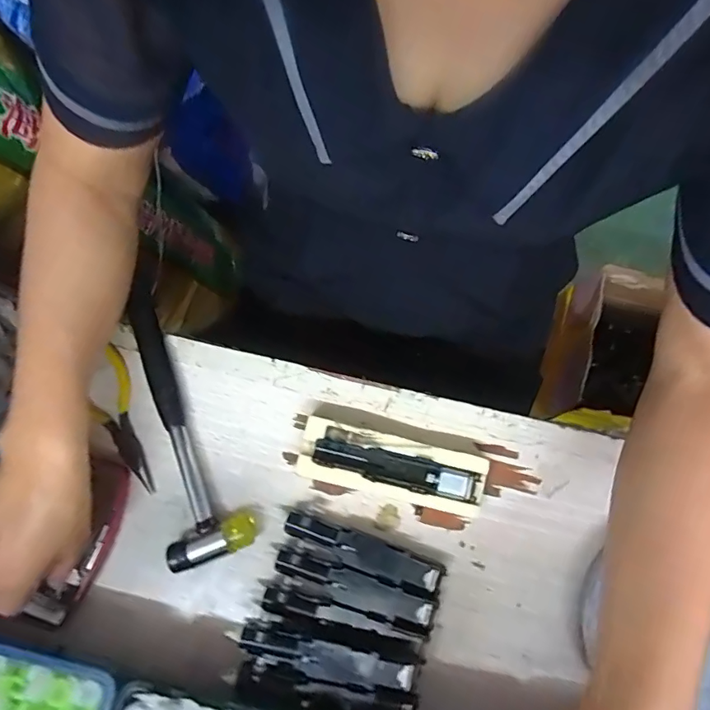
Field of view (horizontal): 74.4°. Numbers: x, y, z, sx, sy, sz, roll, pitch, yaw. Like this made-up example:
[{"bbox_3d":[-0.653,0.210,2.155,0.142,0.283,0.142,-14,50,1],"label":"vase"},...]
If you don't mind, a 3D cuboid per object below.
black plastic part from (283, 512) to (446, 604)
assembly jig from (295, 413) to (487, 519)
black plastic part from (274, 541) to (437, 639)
[{"bbox_3d":[0.006,0.144,0.346,0.118,0.022,0.024,22,80,5],"label":"black plastic part"},{"bbox_3d":[0.027,0.083,0.353,0.136,0.031,0.044,13,79,4],"label":"assembly jig"},{"bbox_3d":[0.000,0.168,0.342,0.118,0.017,0.026,22,80,5],"label":"black plastic part"}]

